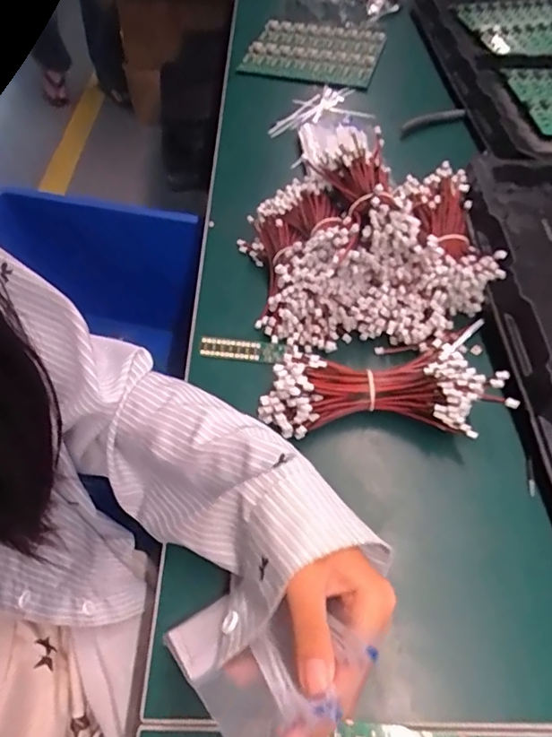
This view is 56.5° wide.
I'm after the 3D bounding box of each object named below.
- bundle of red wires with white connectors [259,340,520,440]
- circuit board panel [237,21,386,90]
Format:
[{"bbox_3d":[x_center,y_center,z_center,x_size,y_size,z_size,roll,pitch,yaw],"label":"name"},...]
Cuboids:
[{"bbox_3d":[0.082,0.010,0.415,0.191,0.040,0.089,-2,56,1],"label":"bundle of red wires with white connectors"},{"bbox_3d":[0.061,-0.491,0.798,0.198,0.018,0.177,16,56,11],"label":"circuit board panel"}]

